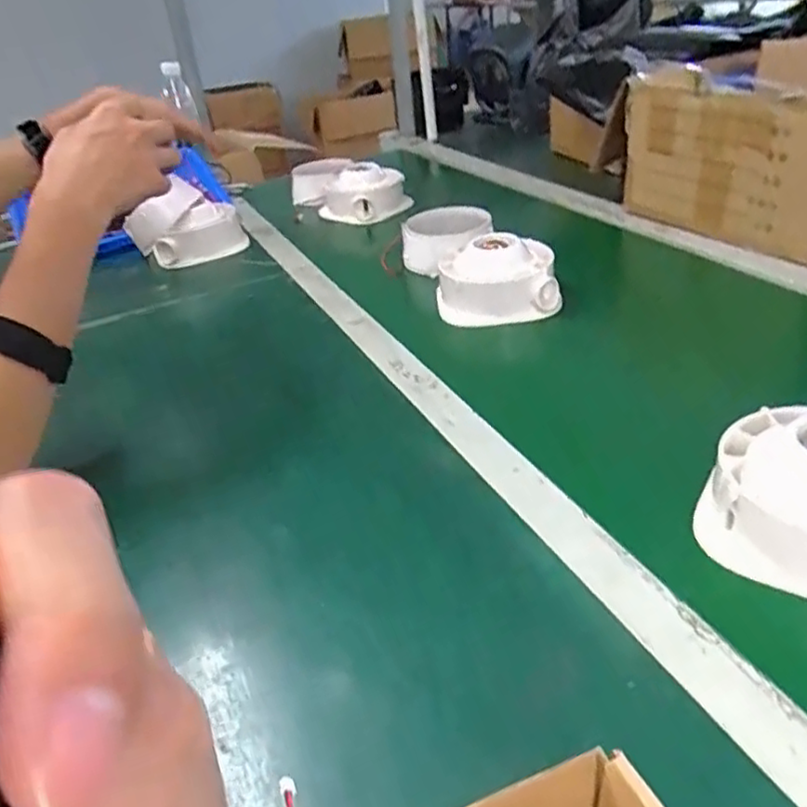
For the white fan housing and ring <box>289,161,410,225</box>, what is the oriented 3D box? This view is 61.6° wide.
[{"bbox_3d":[-0.092,-0.349,1.099,0.178,0.081,0.097,14,39,33],"label":"white fan housing and ring"}]

